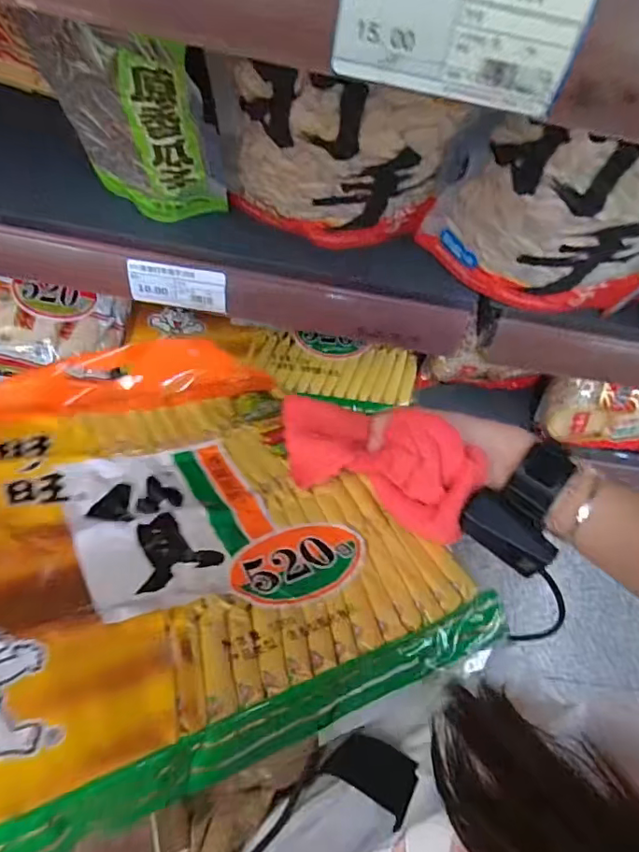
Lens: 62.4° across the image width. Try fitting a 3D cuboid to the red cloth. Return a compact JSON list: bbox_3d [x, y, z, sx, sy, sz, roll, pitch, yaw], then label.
[{"bbox_3d":[0.033,0.024,0.426,0.176,0.046,0.074,19,78,40],"label":"red cloth"}]

